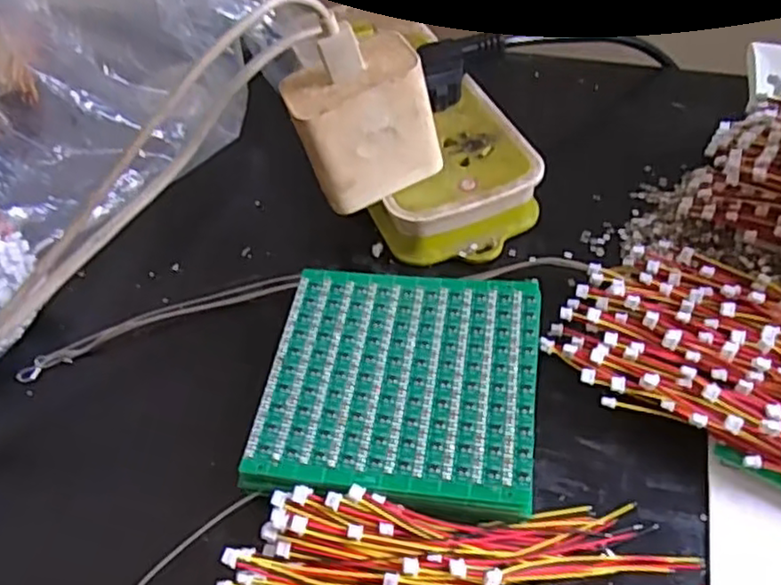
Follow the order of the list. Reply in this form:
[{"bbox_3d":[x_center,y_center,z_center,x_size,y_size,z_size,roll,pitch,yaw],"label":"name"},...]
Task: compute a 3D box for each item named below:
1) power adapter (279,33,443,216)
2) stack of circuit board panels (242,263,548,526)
[{"bbox_3d":[-0.010,-0.068,0.282,0.056,0.062,0.028,-14,51,-6],"label":"power adapter"},{"bbox_3d":[0.005,0.035,0.261,0.099,0.017,0.097,5,51,10],"label":"stack of circuit board panels"}]

